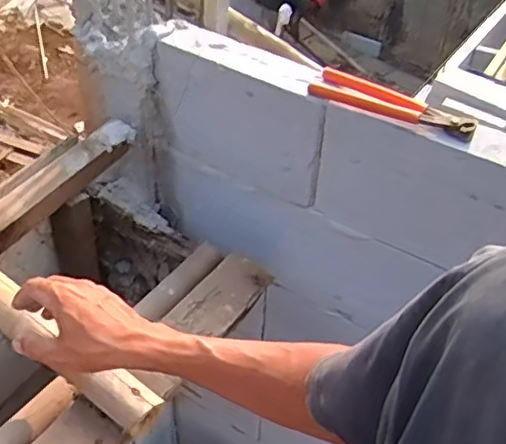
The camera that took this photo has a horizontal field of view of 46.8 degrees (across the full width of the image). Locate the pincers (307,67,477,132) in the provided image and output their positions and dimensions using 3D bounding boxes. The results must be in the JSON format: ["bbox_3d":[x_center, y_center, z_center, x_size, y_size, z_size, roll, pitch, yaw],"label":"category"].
[{"bbox_3d":[0.181,-0.157,0.771,0.214,0.020,0.064,24,46,22],"label":"pincers"}]

